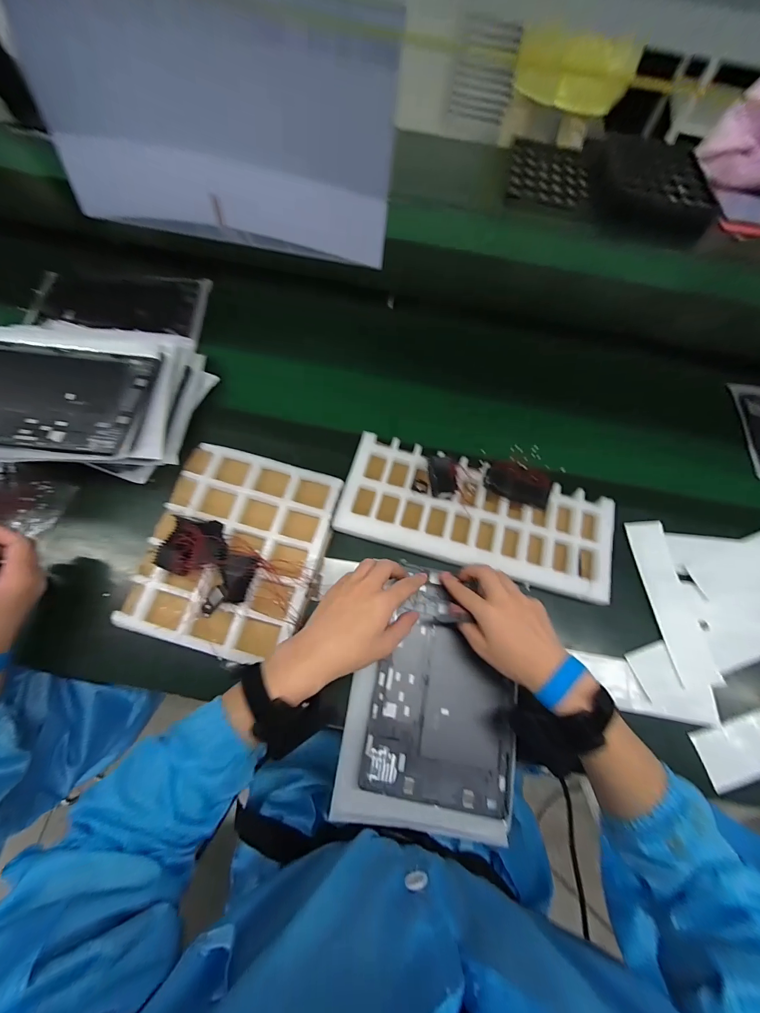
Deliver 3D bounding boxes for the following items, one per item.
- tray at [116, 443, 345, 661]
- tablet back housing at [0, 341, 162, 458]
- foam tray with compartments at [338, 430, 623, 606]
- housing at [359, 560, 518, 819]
[{"bbox_3d":[-0.189,0.051,0.468,0.230,0.050,0.256,15,68,3],"label":"tray"},{"bbox_3d":[-0.445,-0.148,0.471,0.260,0.008,0.170,5,64,-5],"label":"tablet back housing"},{"bbox_3d":[0.135,0.013,0.509,0.372,0.030,0.150,16,68,4],"label":"foam tray with compartments"},{"bbox_3d":[0.081,0.208,0.433,0.163,0.011,0.248,11,68,2],"label":"housing"}]

